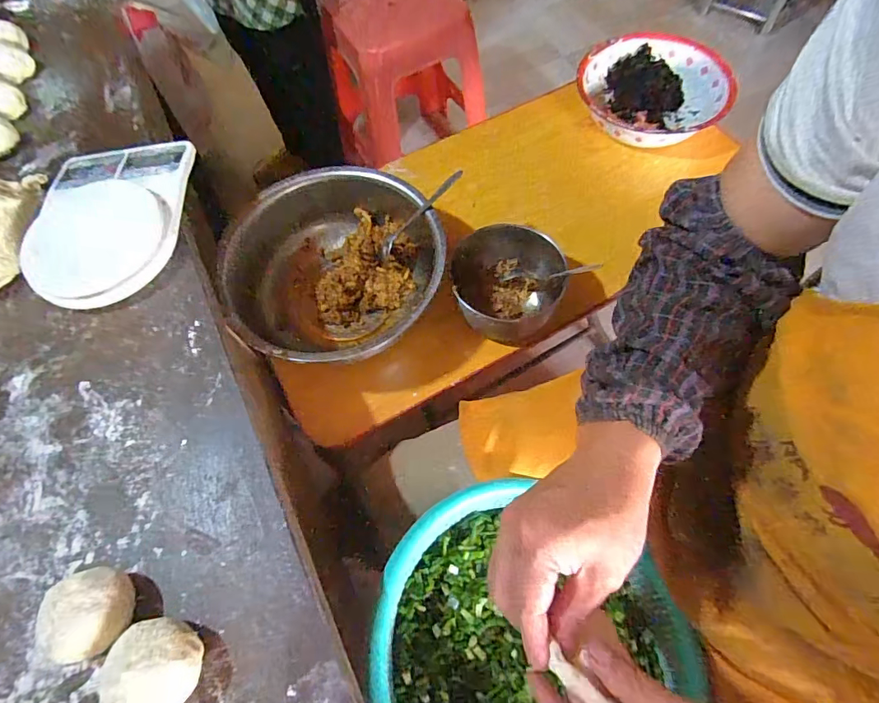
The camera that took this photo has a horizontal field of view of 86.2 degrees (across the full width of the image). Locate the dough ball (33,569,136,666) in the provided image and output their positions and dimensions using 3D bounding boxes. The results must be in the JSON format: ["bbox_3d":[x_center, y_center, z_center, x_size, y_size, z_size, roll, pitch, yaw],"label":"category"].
[{"bbox_3d":[-0.239,0.181,0.326,0.057,0.042,0.053,-2,64,4],"label":"dough ball"}]

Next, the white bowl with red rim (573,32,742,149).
[{"bbox_3d":[0.337,-0.407,0.751,0.212,0.063,0.212,-2,64,4],"label":"white bowl with red rim"}]

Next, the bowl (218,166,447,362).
[{"bbox_3d":[-0.128,-0.100,0.618,0.266,0.107,0.266,-2,64,4],"label":"bowl"}]

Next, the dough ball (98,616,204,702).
[{"bbox_3d":[-0.185,0.205,0.306,0.054,0.043,0.052,-2,64,4],"label":"dough ball"}]

